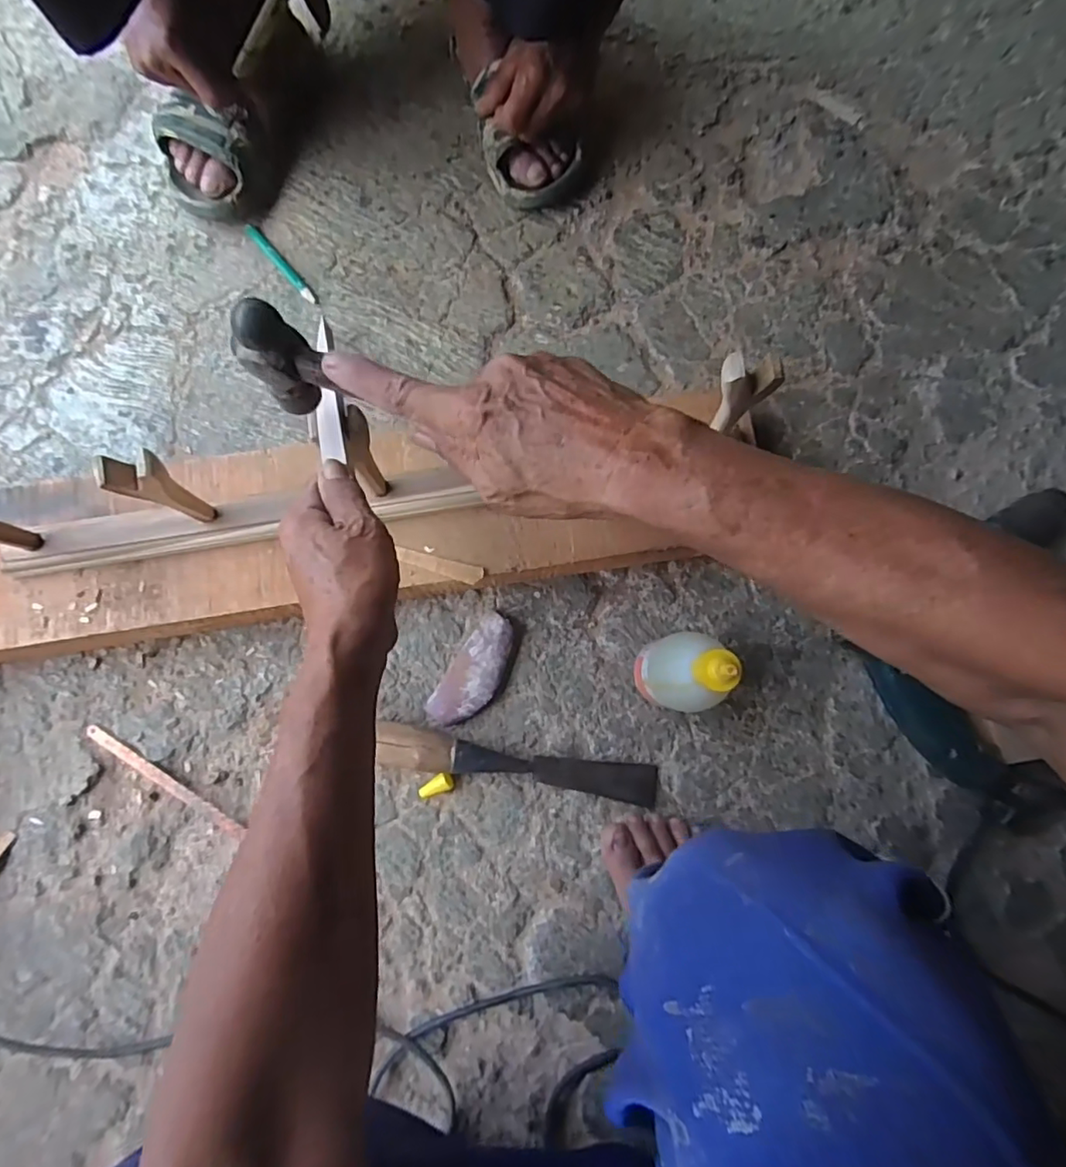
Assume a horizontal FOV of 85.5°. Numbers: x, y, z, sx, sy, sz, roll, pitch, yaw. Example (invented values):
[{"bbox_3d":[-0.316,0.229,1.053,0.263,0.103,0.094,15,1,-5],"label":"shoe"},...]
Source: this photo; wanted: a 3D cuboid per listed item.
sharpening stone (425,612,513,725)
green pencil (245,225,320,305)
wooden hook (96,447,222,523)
[{"bbox_3d":[-0.054,0.086,0.560,0.049,0.018,0.113,32,82,4],"label":"sharpening stone"},{"bbox_3d":[-0.277,-0.353,0.638,0.013,0.006,0.122,-40,84,-7],"label":"green pencil"},{"bbox_3d":[-0.284,-0.070,0.449,0.033,0.112,0.024,-1,81,-1],"label":"wooden hook"}]

